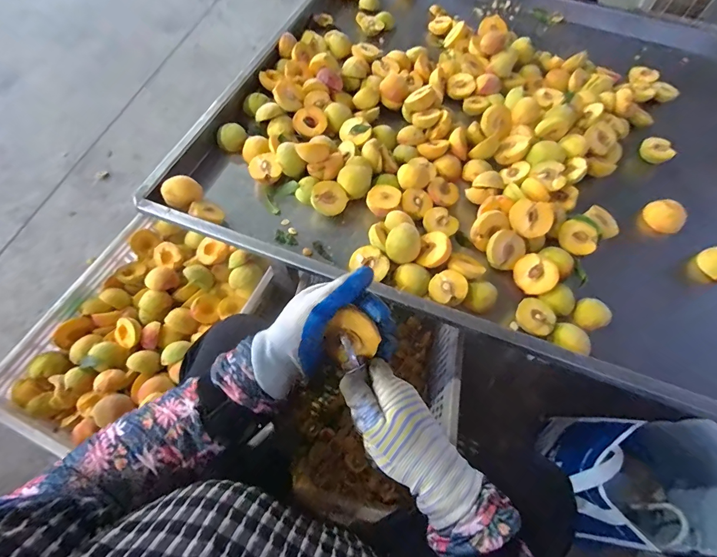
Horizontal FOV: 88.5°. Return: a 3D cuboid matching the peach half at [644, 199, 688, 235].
[{"bbox_3d":[0.605,-0.124,0.726,0.062,0.035,0.072,-30,67,-17],"label":"peach half"}]

